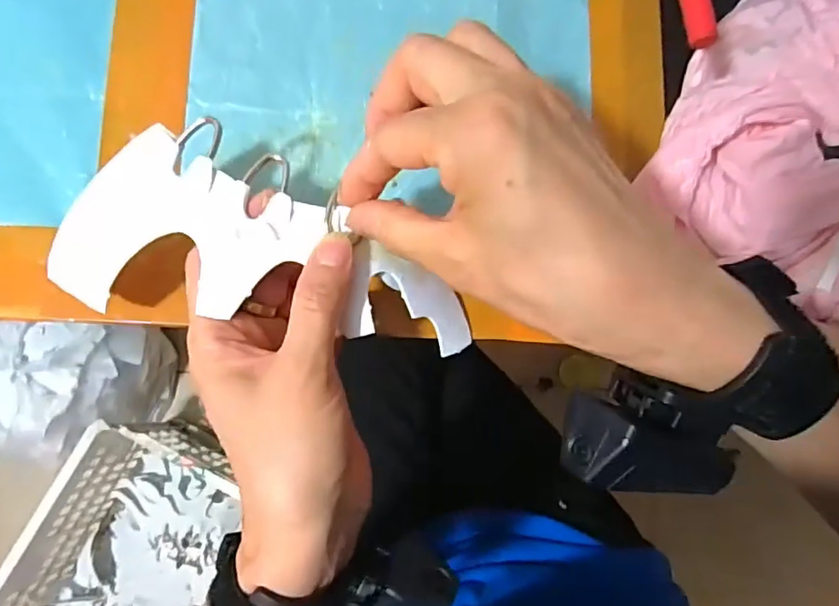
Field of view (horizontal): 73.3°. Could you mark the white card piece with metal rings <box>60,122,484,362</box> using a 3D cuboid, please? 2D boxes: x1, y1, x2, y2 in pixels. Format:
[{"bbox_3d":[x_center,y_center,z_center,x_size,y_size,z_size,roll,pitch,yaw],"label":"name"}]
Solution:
[{"bbox_3d":[-0.061,-0.023,0.254,0.184,0.047,0.076,15,80,-9],"label":"white card piece with metal rings"}]

